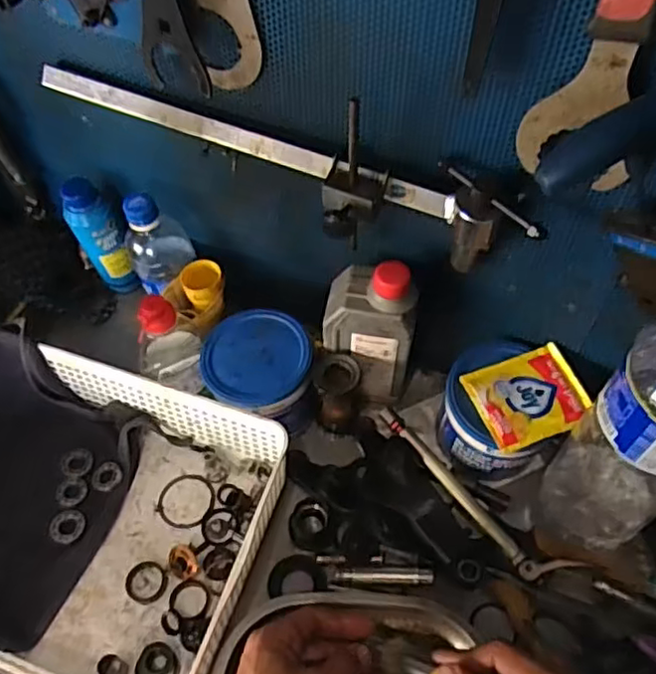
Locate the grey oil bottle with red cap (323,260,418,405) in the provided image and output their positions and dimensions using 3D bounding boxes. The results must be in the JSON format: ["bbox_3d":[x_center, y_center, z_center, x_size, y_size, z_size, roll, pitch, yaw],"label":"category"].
[{"bbox_3d":[0.039,-0.003,0.600,0.079,0.173,0.046,11,57,9],"label":"grey oil bottle with red cap"}]

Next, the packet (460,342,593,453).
[{"bbox_3d":[0.177,0.051,0.568,0.097,0.009,0.080,-20,57,-12],"label":"packet"}]

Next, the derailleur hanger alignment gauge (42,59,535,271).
[{"bbox_3d":[-0.046,-0.139,0.513,0.426,0.117,0.072,21,59,15],"label":"derailleur hanger alignment gauge"}]

